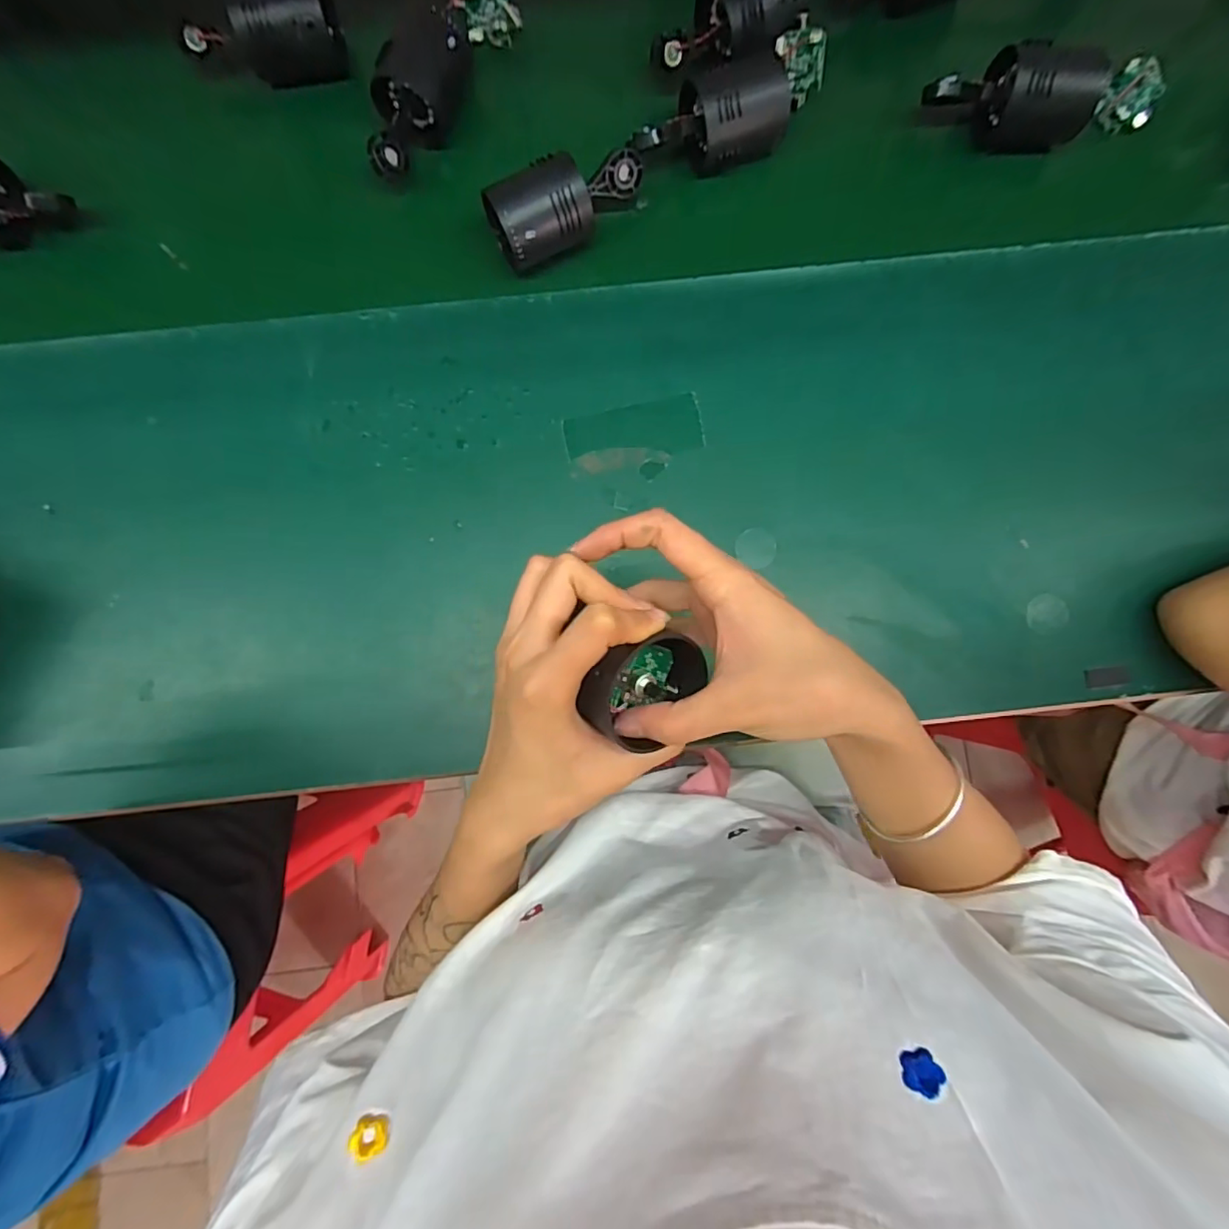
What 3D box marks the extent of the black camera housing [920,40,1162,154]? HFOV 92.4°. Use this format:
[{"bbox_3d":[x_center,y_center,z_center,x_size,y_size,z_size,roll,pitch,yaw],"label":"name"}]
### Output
[{"bbox_3d":[0.329,-0.395,0.446,0.182,0.054,0.059,-5,84,-1],"label":"black camera housing"}]

